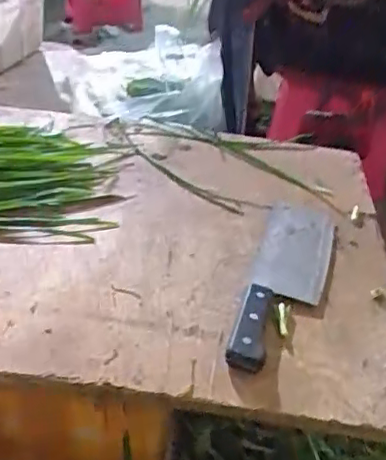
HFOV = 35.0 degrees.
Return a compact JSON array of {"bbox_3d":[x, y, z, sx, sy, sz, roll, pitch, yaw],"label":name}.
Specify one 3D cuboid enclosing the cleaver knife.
[{"bbox_3d":[0.094,0.042,0.597,0.073,0.015,0.275,12,33,10],"label":"cleaver knife"}]

